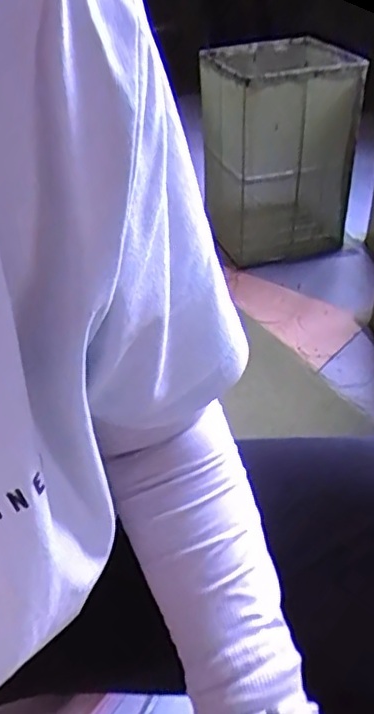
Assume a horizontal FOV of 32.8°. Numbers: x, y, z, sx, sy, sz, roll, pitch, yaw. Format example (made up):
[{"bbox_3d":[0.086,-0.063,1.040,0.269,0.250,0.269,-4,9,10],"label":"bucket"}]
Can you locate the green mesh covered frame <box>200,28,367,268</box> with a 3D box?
[{"bbox_3d":[0.213,-0.492,1.488,0.257,0.429,0.348,-14,38,-14],"label":"green mesh covered frame"}]

